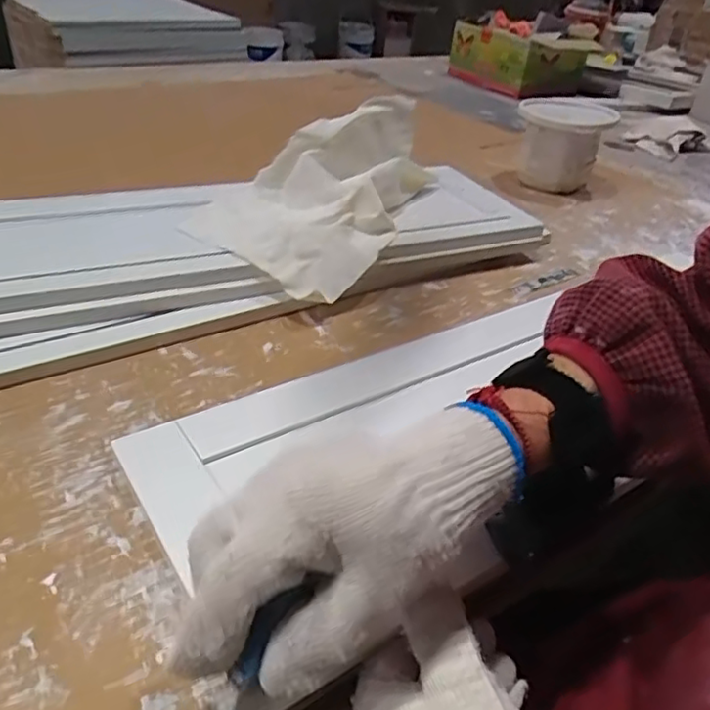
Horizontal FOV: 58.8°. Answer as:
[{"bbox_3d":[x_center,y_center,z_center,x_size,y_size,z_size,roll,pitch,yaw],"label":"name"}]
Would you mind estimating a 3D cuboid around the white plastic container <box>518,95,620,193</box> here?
[{"bbox_3d":[0.261,-0.271,0.803,0.110,0.092,0.104,15,36,14],"label":"white plastic container"}]

